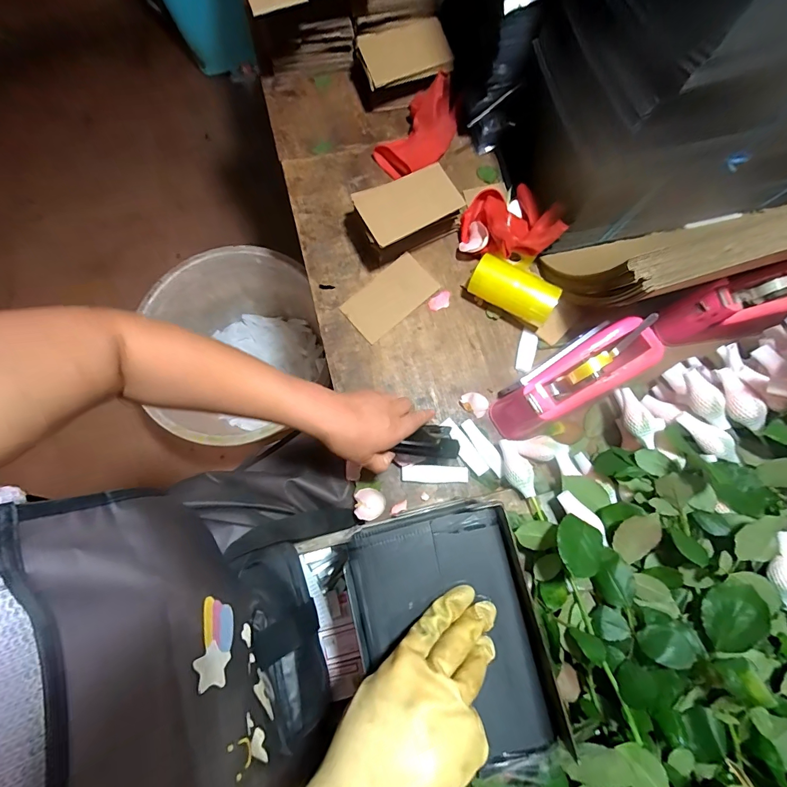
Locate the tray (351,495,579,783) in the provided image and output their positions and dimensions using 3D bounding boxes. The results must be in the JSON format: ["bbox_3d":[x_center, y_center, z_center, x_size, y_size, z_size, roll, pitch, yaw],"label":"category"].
[{"bbox_3d":[0.051,0.215,0.349,0.155,0.017,0.215,-14,77,-4],"label":"tray"}]

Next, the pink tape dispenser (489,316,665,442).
[{"bbox_3d":[0.228,-0.014,0.505,0.217,0.107,0.076,-32,79,6],"label":"pink tape dispenser"}]

